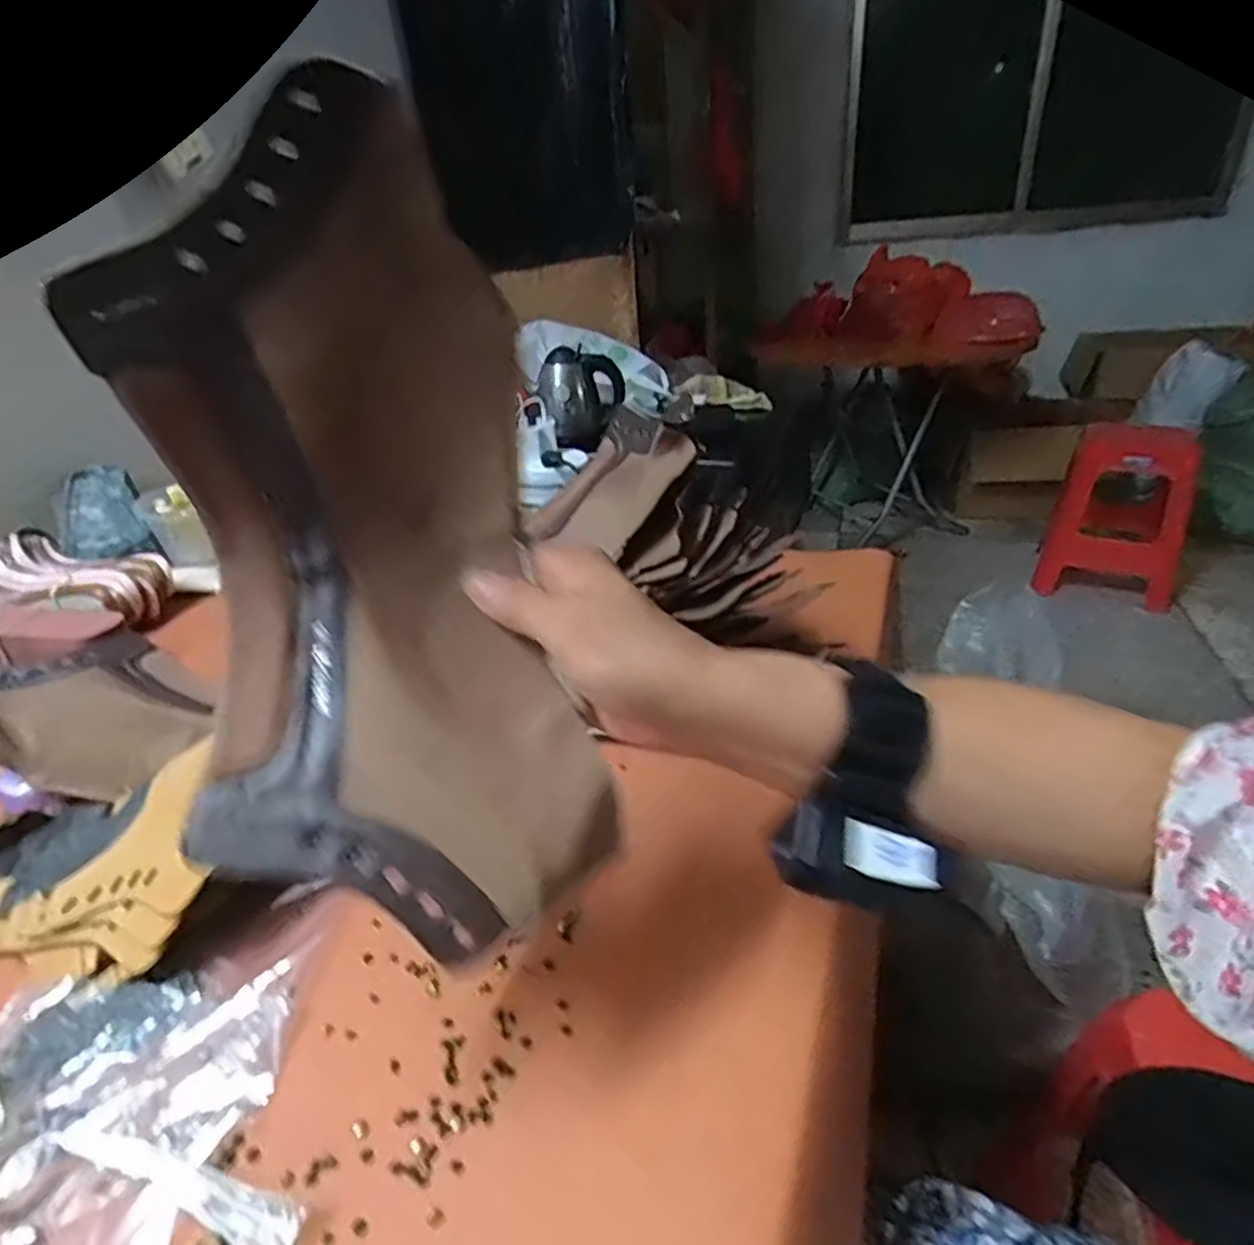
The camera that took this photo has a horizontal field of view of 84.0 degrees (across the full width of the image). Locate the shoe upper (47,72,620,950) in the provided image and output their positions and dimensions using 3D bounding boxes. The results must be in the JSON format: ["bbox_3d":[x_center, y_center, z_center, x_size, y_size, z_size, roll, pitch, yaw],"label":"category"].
[{"bbox_3d":[-0.096,-0.024,0.262,0.139,0.281,0.062,-13,10,-20],"label":"shoe upper"}]

